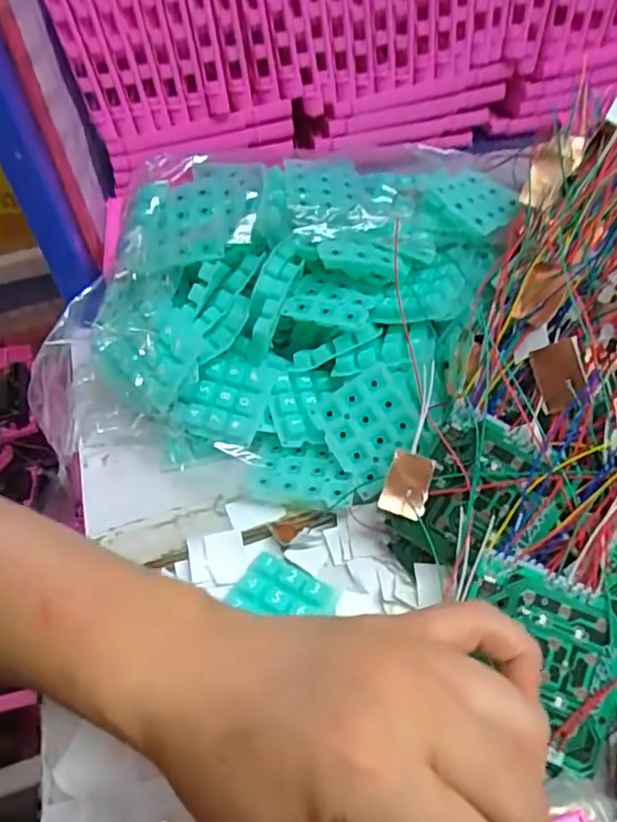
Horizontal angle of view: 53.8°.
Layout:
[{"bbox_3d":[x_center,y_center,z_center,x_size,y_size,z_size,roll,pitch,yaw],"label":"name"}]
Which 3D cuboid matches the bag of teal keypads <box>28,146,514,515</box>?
[{"bbox_3d":[-0.017,-0.059,0.362,0.243,0.080,0.221,7,84,10],"label":"bag of teal keypads"}]

